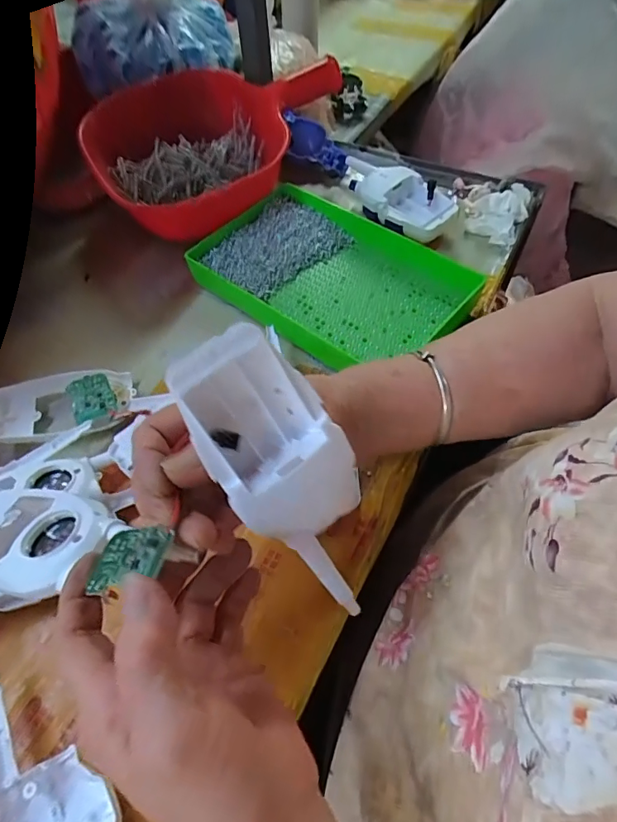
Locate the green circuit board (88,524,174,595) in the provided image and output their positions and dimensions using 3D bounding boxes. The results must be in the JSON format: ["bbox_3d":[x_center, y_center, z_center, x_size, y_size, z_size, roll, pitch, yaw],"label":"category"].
[{"bbox_3d":[-0.083,0.068,0.217,0.040,0.004,0.030,-10,42,24],"label":"green circuit board"}]

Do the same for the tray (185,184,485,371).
[{"bbox_3d":[0.016,-0.127,0.439,0.241,0.029,0.149,32,65,22],"label":"tray"}]

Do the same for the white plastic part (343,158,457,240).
[{"bbox_3d":[0.089,-0.231,0.498,0.147,0.031,0.063,38,66,24],"label":"white plastic part"}]

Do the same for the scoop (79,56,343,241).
[{"bbox_3d":[-0.098,-0.296,0.505,0.267,0.086,0.181,-35,61,-18],"label":"scoop"}]

